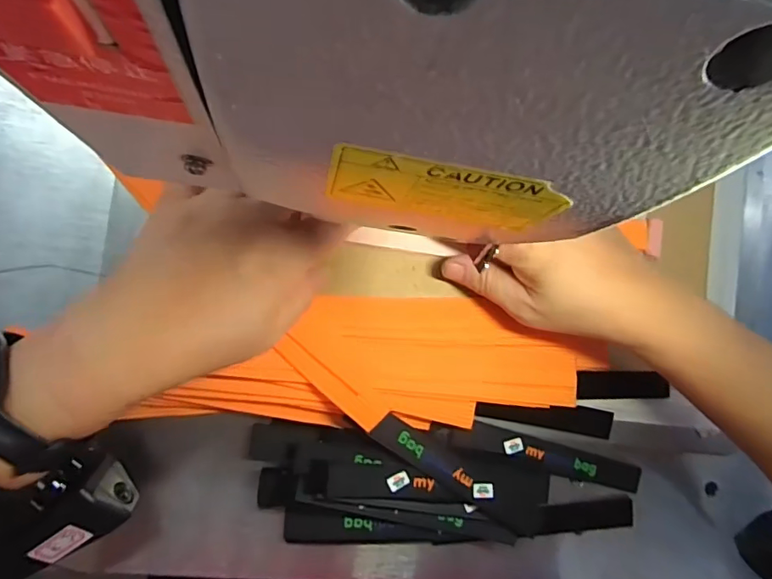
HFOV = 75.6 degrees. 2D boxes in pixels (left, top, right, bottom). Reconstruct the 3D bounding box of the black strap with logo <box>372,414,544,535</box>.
[{"bbox_3d":[0.044,0.113,0.298,0.119,0.006,0.018,36,72,-7],"label":"black strap with logo"}]

